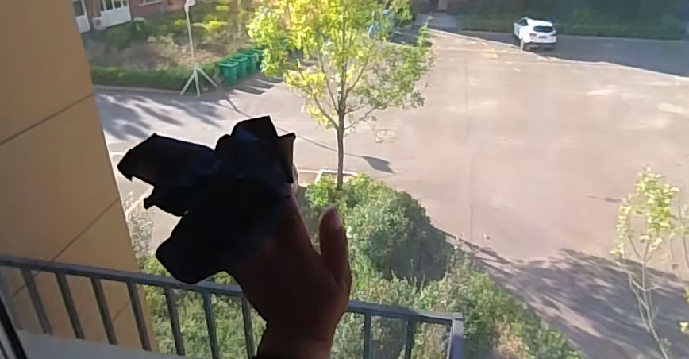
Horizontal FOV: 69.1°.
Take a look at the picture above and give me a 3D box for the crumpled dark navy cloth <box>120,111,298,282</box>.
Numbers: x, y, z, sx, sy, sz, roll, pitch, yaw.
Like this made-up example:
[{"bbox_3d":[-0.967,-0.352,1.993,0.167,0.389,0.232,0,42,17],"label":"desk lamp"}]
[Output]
[{"bbox_3d":[-0.093,0.005,0.365,0.104,0.080,0.121,-15,33,-25],"label":"crumpled dark navy cloth"}]

